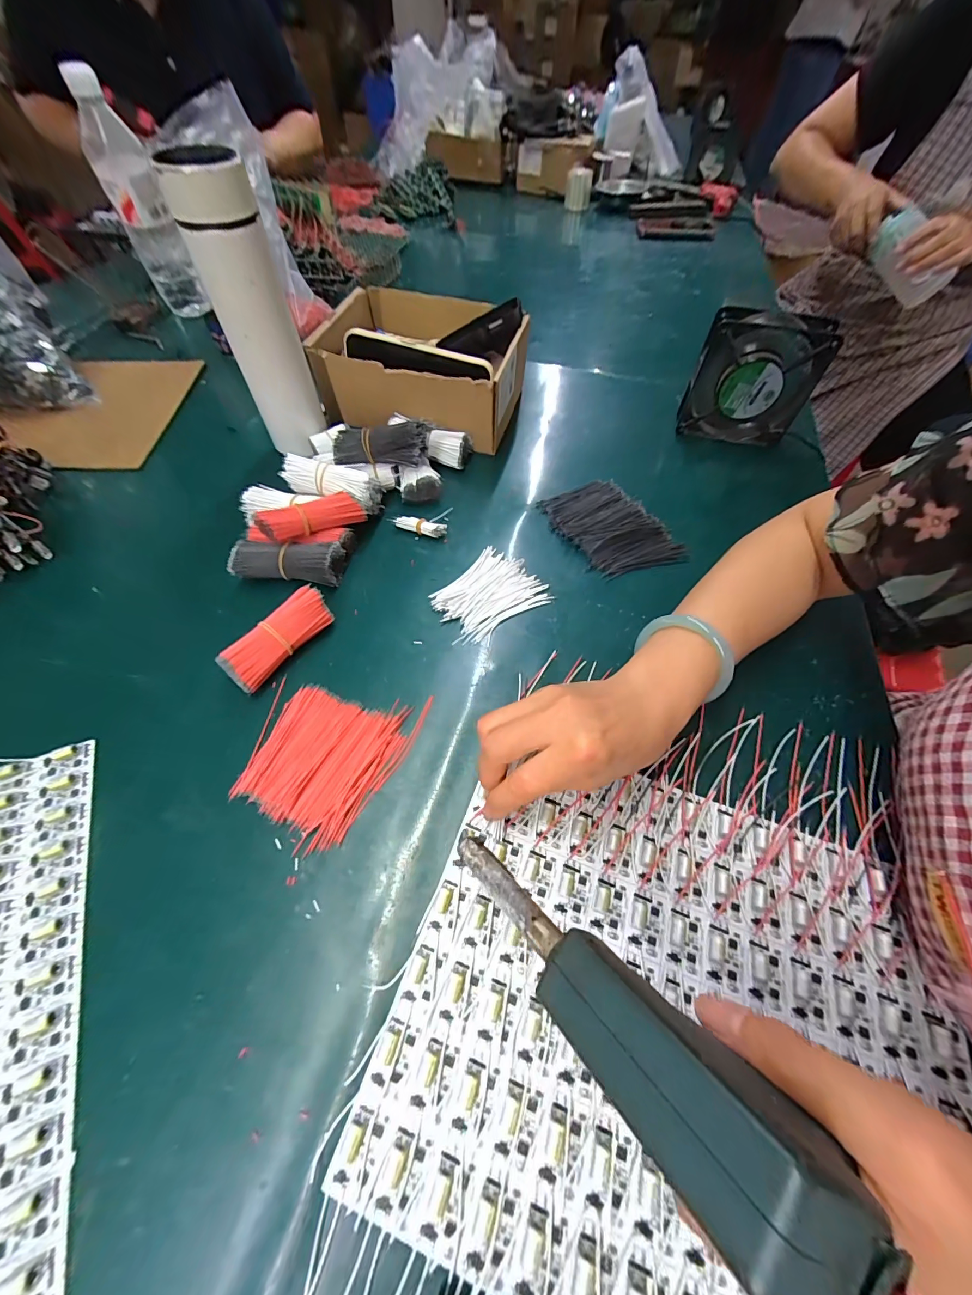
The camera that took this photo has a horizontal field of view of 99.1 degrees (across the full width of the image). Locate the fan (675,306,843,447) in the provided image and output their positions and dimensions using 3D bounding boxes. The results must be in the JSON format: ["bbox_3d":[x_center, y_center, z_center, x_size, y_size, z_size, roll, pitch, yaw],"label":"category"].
[{"bbox_3d":[0.299,-0.291,0.474,0.126,0.142,0.033,8,58,3],"label":"fan"}]

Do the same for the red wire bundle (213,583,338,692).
[{"bbox_3d":[-0.163,-0.006,0.329,0.030,0.033,0.088,35,63,19],"label":"red wire bundle"}]

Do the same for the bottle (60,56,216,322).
[{"bbox_3d":[-0.430,-0.551,0.527,0.064,0.209,0.073,-31,64,-20],"label":"bottle"}]

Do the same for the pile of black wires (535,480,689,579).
[{"bbox_3d":[0.126,-0.121,0.420,0.092,0.016,0.133,-30,63,-19],"label":"pile of black wires"}]

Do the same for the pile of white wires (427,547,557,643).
[{"bbox_3d":[0.002,-0.049,0.379,0.098,0.007,0.077,-35,65,-22],"label":"pile of white wires"}]

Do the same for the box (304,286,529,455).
[{"bbox_3d":[-0.073,-0.326,0.498,0.217,0.110,0.158,13,58,6],"label":"box"}]

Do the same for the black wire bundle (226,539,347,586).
[{"bbox_3d":[-0.178,-0.077,0.377,0.091,0.031,0.036,0,58,-2],"label":"black wire bundle"}]

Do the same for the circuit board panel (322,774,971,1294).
[{"bbox_3d":[0.099,0.197,0.226,0.278,0.010,0.244,19,59,10],"label":"circuit board panel"}]

